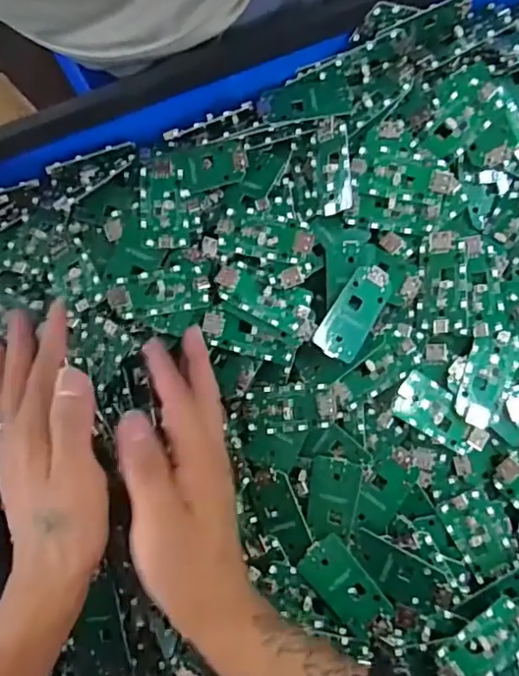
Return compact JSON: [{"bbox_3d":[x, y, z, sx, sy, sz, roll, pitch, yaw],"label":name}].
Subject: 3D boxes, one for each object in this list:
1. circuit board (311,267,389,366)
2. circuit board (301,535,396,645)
[{"bbox_3d":[0.062,-0.017,0.362,0.029,0.006,0.063,31,89,9],"label":"circuit board"},{"bbox_3d":[0.054,0.155,0.346,0.031,0.004,0.057,-42,74,1],"label":"circuit board"}]

